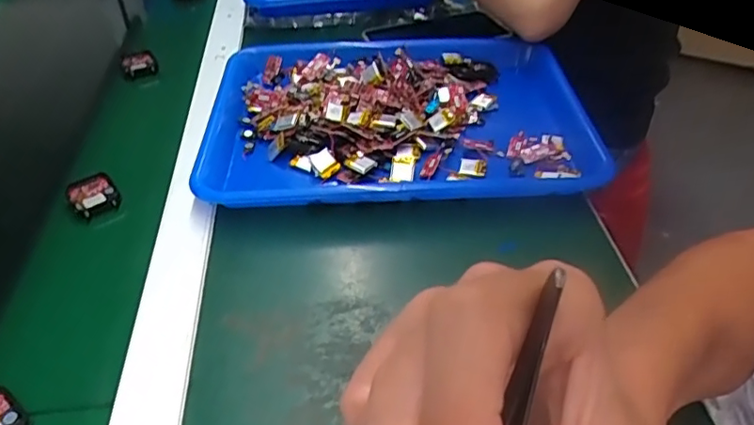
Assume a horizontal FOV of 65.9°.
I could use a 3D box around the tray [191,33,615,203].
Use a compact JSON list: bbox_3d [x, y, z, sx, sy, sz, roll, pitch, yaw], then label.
[{"bbox_3d":[0.019,-0.090,0.542,0.339,0.040,0.246,-1,42,0],"label":"tray"}]

